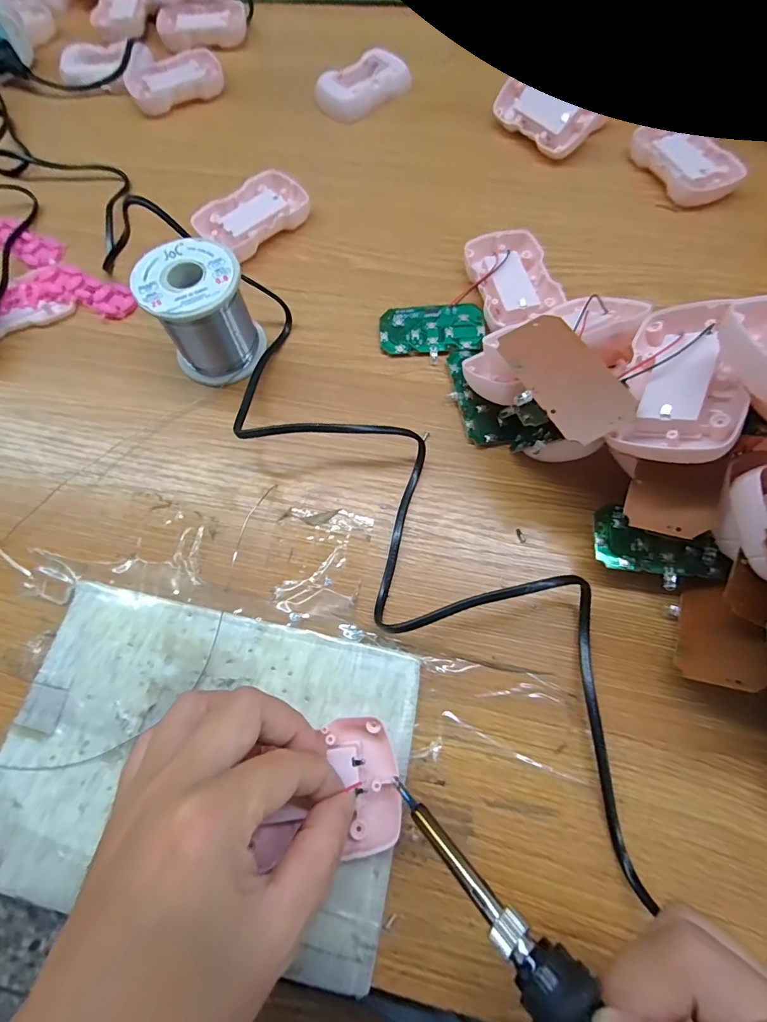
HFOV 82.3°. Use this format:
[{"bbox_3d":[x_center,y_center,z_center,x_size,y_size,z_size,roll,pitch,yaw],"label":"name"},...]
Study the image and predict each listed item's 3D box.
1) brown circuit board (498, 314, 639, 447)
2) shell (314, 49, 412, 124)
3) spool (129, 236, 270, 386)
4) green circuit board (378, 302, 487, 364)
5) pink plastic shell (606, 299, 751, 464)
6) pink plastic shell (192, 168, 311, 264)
[{"bbox_3d":[0.089,-0.067,0.217,0.036,0.005,0.072,-29,70,5],"label":"brown circuit board"},{"bbox_3d":[-0.019,-0.393,0.407,0.083,0.019,0.048,-36,73,-11],"label":"shell"},{"bbox_3d":[-0.116,-0.128,0.286,0.060,0.062,0.059,-1,70,2],"label":"spool"},{"bbox_3d":[0.034,-0.127,0.311,0.072,0.004,0.042,-1,75,2],"label":"green circuit board"},{"bbox_3d":[0.148,-0.064,0.218,0.050,0.020,0.090,8,69,31],"label":"pink plastic shell"},{"bbox_3d":[-0.102,-0.236,0.349,0.052,0.015,0.085,41,76,15],"label":"pink plastic shell"}]

